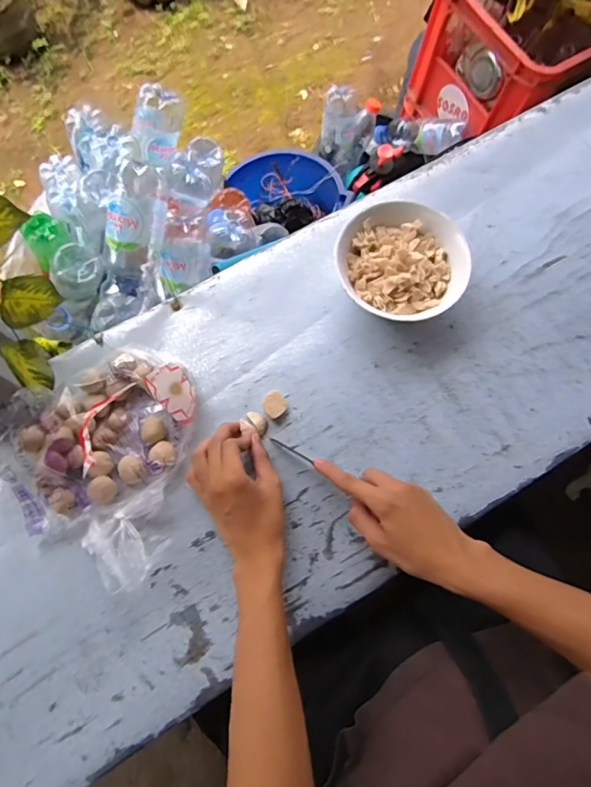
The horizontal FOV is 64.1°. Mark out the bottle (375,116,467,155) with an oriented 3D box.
[{"bbox_3d":[0.257,-0.545,0.998,0.053,0.058,0.217,-41,42,-11],"label":"bottle"}]

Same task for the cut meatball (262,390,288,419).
[{"bbox_3d":[-0.024,0.013,0.543,0.026,0.018,0.028,0,75,-1],"label":"cut meatball"}]

